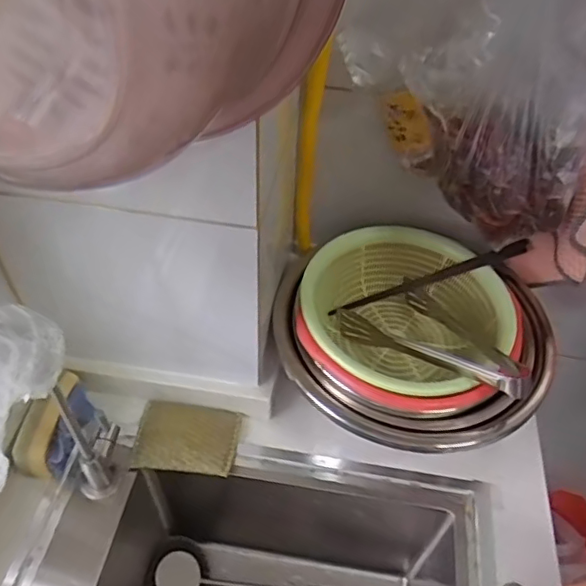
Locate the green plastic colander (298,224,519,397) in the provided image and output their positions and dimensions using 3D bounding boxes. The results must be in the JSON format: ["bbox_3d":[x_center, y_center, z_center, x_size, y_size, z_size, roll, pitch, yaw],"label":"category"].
[{"bbox_3d":[0.123,0.033,0.659,0.219,0.088,0.226,2,48,-2],"label":"green plastic colander"}]

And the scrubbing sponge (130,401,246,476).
[{"bbox_3d":[-0.118,0.161,0.635,0.110,0.018,0.080,6,48,1],"label":"scrubbing sponge"}]

